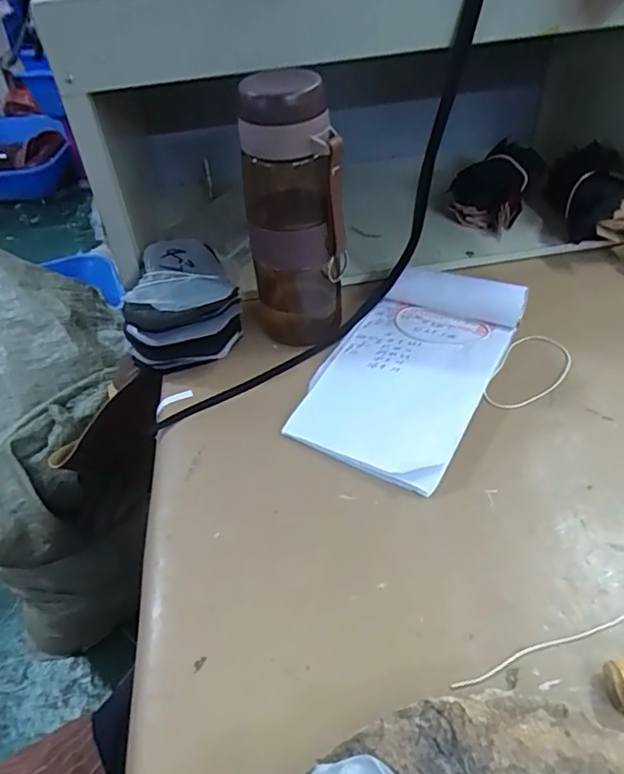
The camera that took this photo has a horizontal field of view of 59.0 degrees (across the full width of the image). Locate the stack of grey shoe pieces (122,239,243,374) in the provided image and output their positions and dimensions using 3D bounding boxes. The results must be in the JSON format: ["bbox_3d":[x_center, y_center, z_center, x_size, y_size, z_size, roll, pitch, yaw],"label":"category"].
[{"bbox_3d":[-0.123,-0.072,0.519,0.106,0.085,0.100,-13,45,-7],"label":"stack of grey shoe pieces"}]

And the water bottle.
[{"bbox_3d":[-0.019,-0.145,0.472,0.071,0.216,0.089,-15,45,-9],"label":"water bottle"}]

